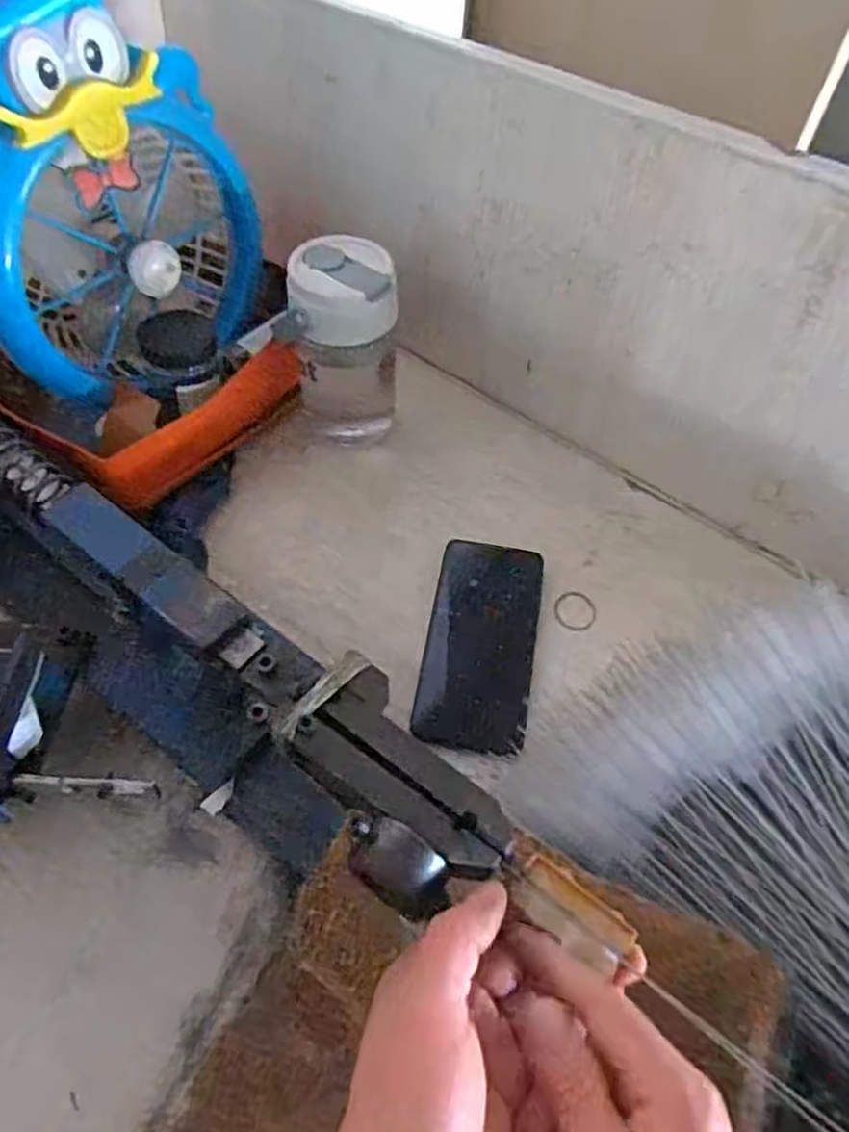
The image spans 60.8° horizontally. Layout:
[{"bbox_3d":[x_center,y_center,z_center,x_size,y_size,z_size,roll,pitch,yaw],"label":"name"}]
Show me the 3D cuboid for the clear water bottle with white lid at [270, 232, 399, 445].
[{"bbox_3d":[-0.070,-0.171,0.596,0.094,0.164,0.070,-2,55,-4],"label":"clear water bottle with white lid"}]

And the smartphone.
[{"bbox_3d":[0.041,0.053,0.521,0.077,0.015,0.159,10,55,5],"label":"smartphone"}]

